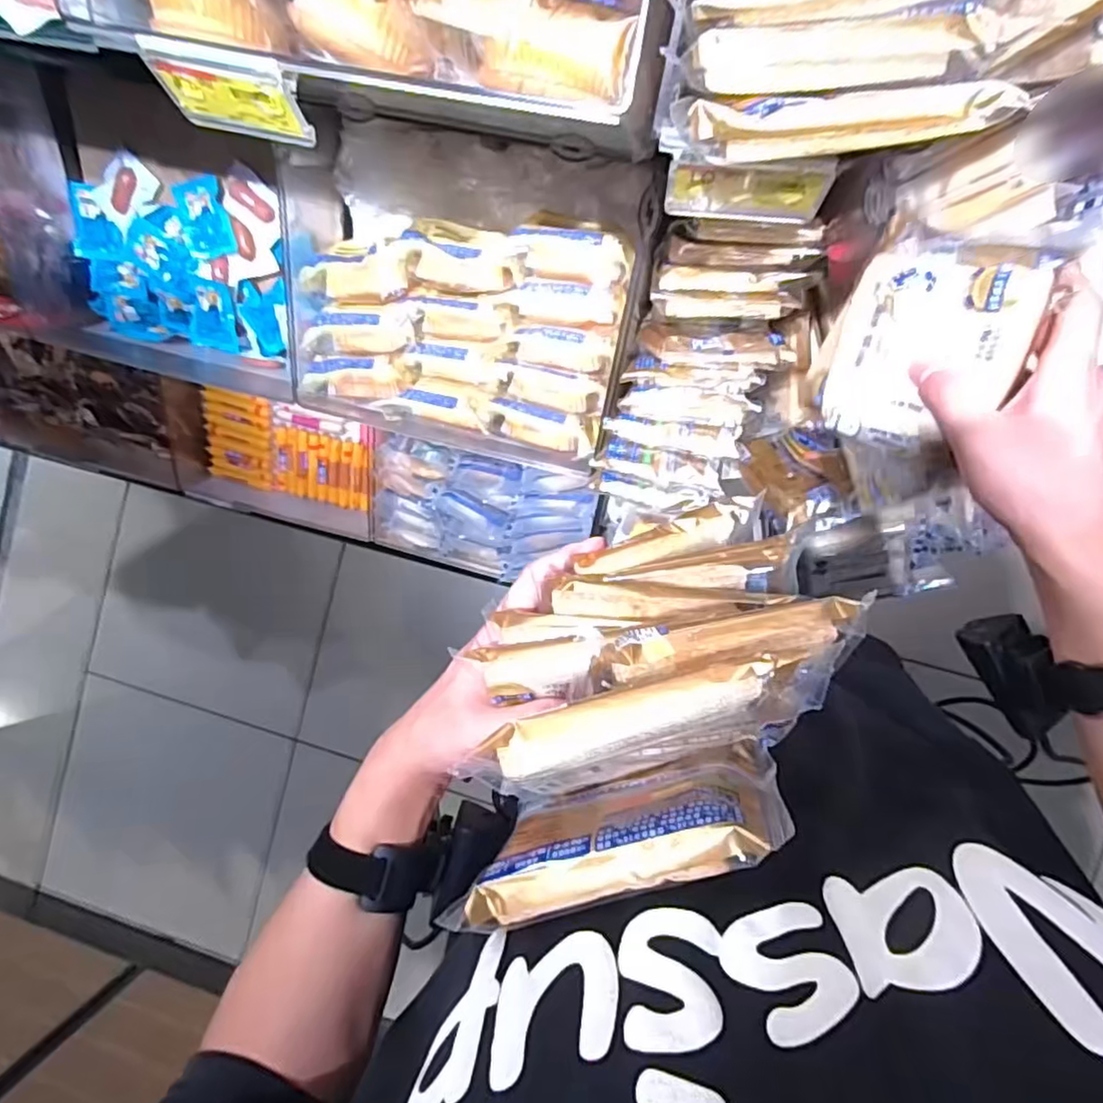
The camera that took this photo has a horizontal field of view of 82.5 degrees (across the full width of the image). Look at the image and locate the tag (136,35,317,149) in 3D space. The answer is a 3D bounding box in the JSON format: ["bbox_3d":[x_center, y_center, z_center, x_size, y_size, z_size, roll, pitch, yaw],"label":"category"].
[{"bbox_3d":[-0.169,-0.242,0.335,0.078,0.050,0.008,14,76,6],"label":"tag"}]

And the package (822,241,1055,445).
[{"bbox_3d":[0.217,-0.117,0.365,0.098,0.032,0.105,31,133,41],"label":"package"}]

